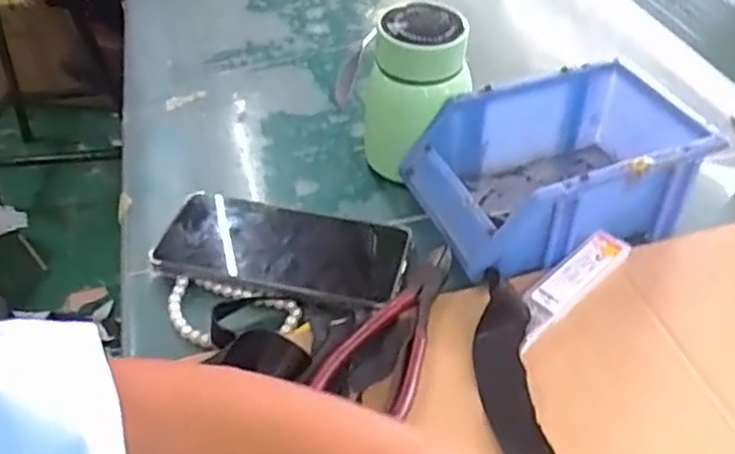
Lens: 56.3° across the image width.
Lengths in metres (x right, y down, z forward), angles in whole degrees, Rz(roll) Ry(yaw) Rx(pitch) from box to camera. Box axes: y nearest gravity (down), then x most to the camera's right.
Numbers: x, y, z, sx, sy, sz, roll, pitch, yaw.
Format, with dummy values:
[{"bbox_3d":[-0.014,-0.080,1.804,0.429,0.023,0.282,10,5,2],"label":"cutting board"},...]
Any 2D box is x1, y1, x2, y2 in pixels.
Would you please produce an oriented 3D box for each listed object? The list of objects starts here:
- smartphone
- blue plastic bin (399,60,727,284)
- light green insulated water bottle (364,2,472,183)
[{"bbox_3d":[-0.057,0.013,0.453,0.161,0.014,0.075,7,43,9],"label":"smartphone"},{"bbox_3d":[0.146,-0.045,0.472,0.218,0.067,0.116,-15,44,-14],"label":"blue plastic bin"},{"bbox_3d":[0.037,-0.095,0.504,0.074,0.120,0.066,-20,46,-19],"label":"light green insulated water bottle"}]

